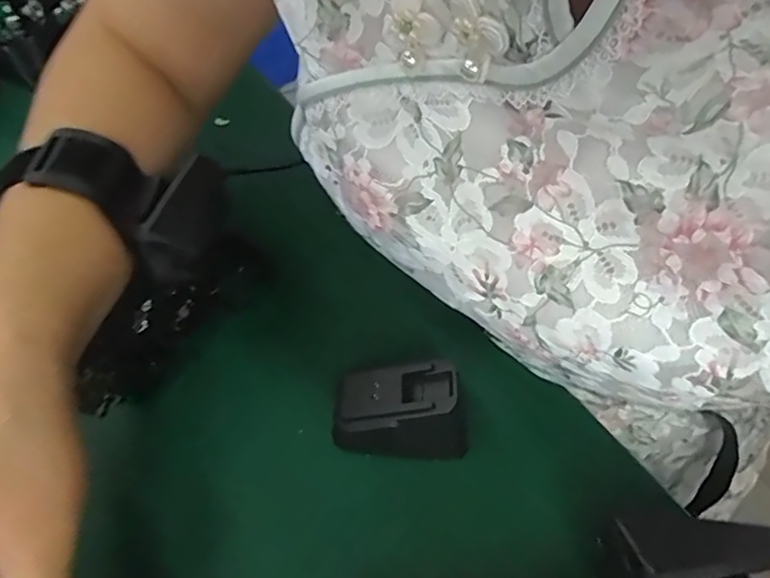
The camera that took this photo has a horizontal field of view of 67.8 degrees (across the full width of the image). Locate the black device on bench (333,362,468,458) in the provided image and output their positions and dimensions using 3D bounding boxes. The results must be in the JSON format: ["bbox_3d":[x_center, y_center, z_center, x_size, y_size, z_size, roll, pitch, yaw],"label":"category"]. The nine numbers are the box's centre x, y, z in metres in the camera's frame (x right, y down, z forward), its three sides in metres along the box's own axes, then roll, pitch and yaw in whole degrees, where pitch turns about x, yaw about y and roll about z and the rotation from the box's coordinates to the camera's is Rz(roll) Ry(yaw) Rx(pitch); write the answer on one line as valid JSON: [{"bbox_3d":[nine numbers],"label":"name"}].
[{"bbox_3d":[0.007,0.063,0.290,0.066,0.043,0.039,0,51,5],"label":"black device on bench"}]

